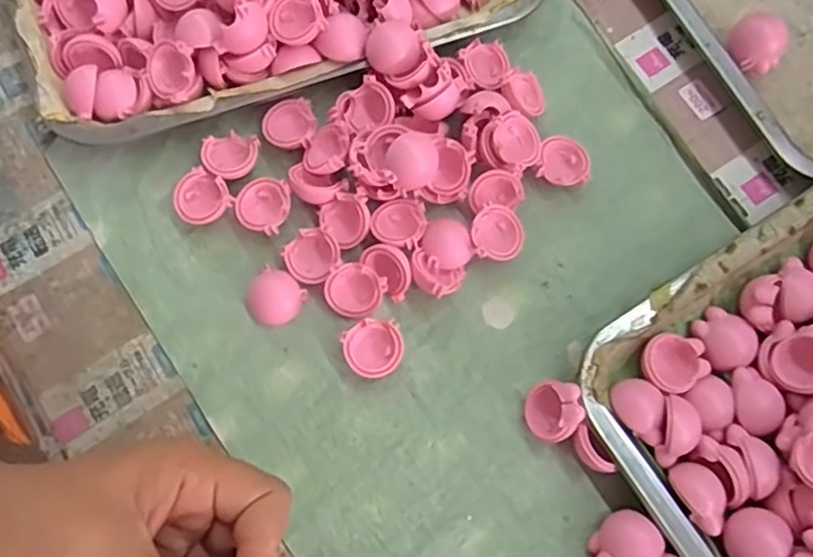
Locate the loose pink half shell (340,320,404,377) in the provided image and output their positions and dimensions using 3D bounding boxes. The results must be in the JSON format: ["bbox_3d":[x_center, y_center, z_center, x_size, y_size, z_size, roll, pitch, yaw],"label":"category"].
[{"bbox_3d":[-0.017,0.036,0.339,0.030,0.014,0.029,-27,77,-6],"label":"loose pink half shell"}]

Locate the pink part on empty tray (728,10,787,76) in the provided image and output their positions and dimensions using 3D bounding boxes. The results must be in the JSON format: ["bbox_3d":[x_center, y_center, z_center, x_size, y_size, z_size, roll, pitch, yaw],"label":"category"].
[{"bbox_3d":[0.200,-0.133,0.379,0.030,0.027,0.027,40,79,10],"label":"pink part on empty tray"}]

